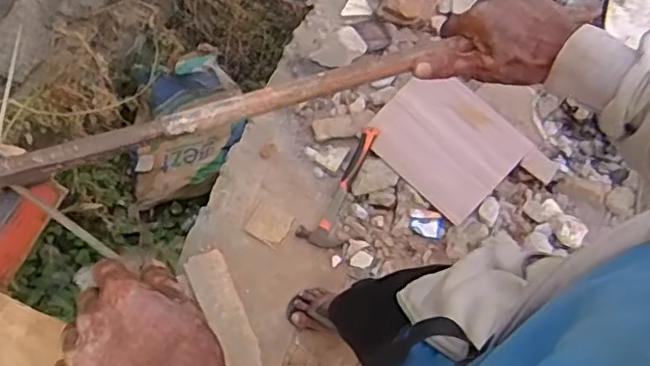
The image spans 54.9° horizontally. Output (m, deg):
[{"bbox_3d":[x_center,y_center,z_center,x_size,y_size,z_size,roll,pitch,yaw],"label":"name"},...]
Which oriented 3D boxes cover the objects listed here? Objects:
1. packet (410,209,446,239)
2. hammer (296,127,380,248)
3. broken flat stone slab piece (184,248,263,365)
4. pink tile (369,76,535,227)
[{"bbox_3d":[0.251,0.100,1.536,0.088,0.007,0.066,11,82,10],"label":"packet"},{"bbox_3d":[0.049,0.009,1.576,0.108,0.034,0.331,25,82,10],"label":"hammer"},{"bbox_3d":[-0.237,0.312,1.479,0.089,0.013,0.332,-22,68,-12],"label":"broken flat stone slab piece"},{"bbox_3d":[0.305,-0.107,1.576,0.334,0.020,0.280,43,87,4],"label":"pink tile"}]

